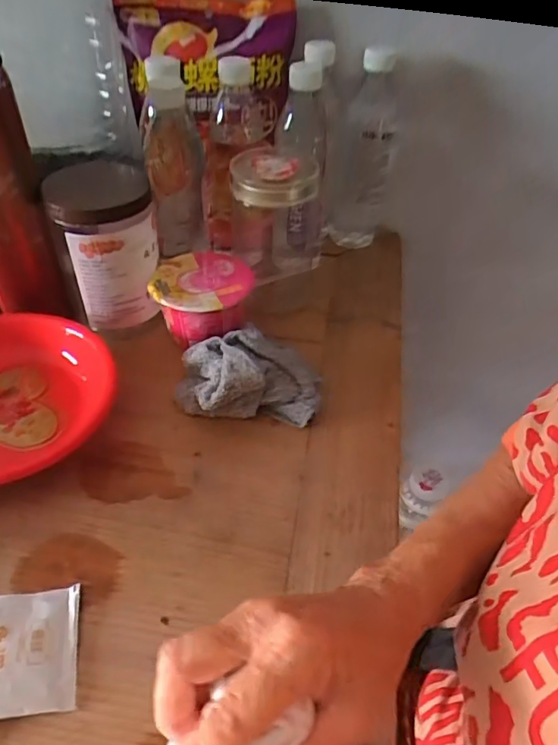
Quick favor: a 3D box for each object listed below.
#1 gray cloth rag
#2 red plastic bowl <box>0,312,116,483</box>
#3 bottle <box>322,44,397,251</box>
[{"bbox_3d":[-0.029,-0.002,0.522,0.132,0.050,0.101,0,45,-2],"label":"gray cloth rag"},{"bbox_3d":[-0.236,0.025,0.485,0.177,0.060,0.195,16,46,13],"label":"red plastic bowl"},{"bbox_3d":[0.097,-0.258,0.661,0.073,0.218,0.076,9,45,6],"label":"bottle"}]

